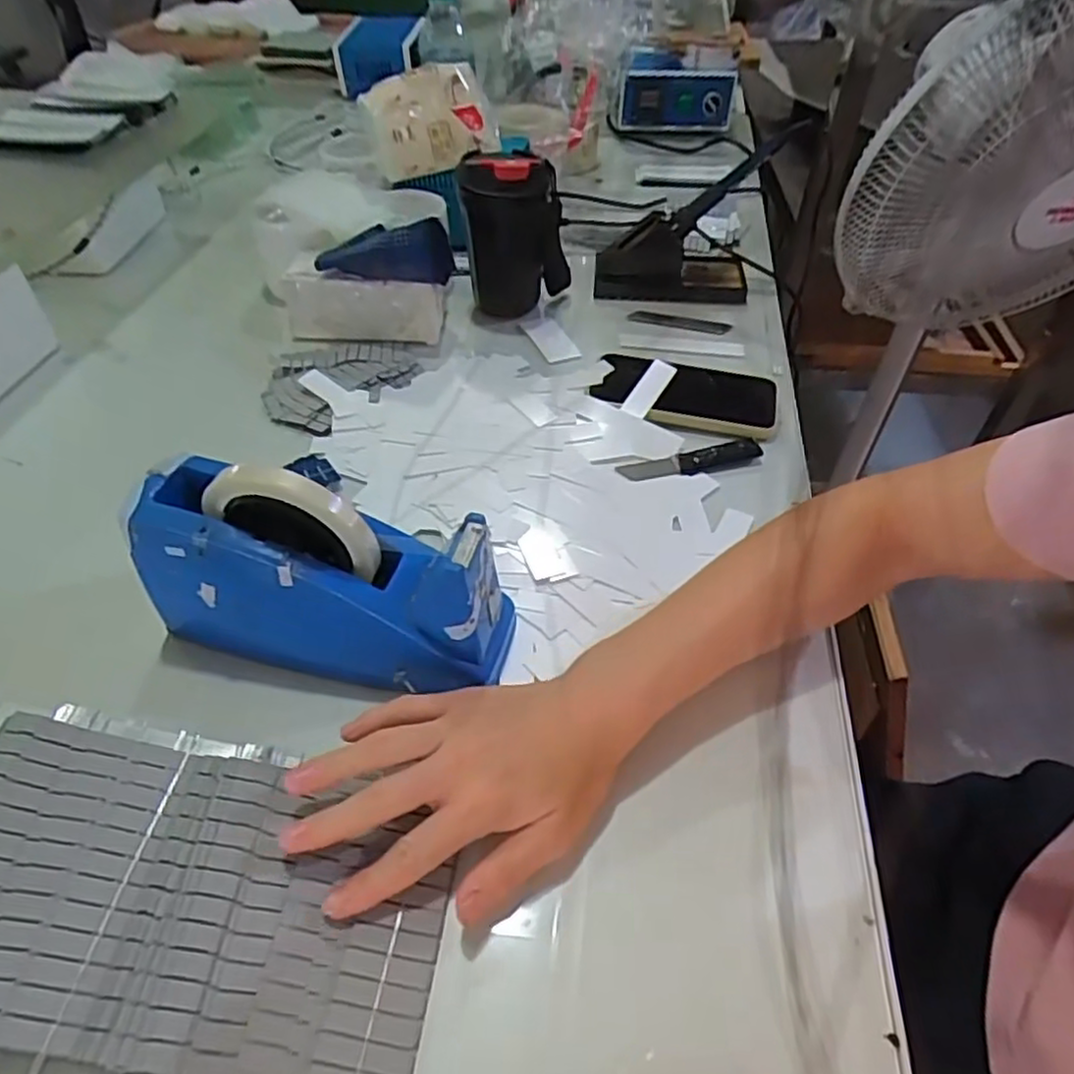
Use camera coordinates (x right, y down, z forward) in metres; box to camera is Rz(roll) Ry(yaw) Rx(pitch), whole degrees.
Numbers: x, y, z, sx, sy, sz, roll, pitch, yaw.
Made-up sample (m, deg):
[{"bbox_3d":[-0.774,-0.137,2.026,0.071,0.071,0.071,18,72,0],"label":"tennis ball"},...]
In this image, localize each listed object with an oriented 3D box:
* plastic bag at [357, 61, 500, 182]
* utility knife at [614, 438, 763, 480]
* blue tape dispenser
[{"bbox_3d":[-0.105,-0.419,0.710,0.131,0.087,0.036,-11,48,-10],"label":"plastic bag"},{"bbox_3d":[0.123,-0.061,0.558,0.118,0.007,0.022,-13,48,-12],"label":"utility knife"},{"bbox_3d":[-0.121,0.017,0.400,0.201,0.127,0.063,9,48,9],"label":"blue tape dispenser"}]

